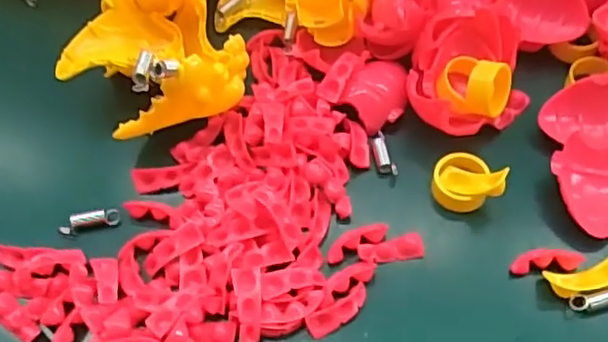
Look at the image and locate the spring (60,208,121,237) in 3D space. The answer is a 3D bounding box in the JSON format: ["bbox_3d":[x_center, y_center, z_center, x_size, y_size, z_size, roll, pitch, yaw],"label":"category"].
[{"bbox_3d":[-0.097,0.023,0.286,0.027,0.008,0.006,-13,56,-5],"label":"spring"}]

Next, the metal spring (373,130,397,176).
[{"bbox_3d":[0.037,-0.008,0.297,0.008,0.004,0.024,-14,56,-6],"label":"metal spring"}]

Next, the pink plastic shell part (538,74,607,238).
[{"bbox_3d":[0.131,-0.009,0.282,0.041,0.017,0.075,5,56,7],"label":"pink plastic shell part"}]

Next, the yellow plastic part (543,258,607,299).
[{"bbox_3d":[0.117,0.044,0.259,0.033,0.005,0.012,-13,56,-5],"label":"yellow plastic part"}]

